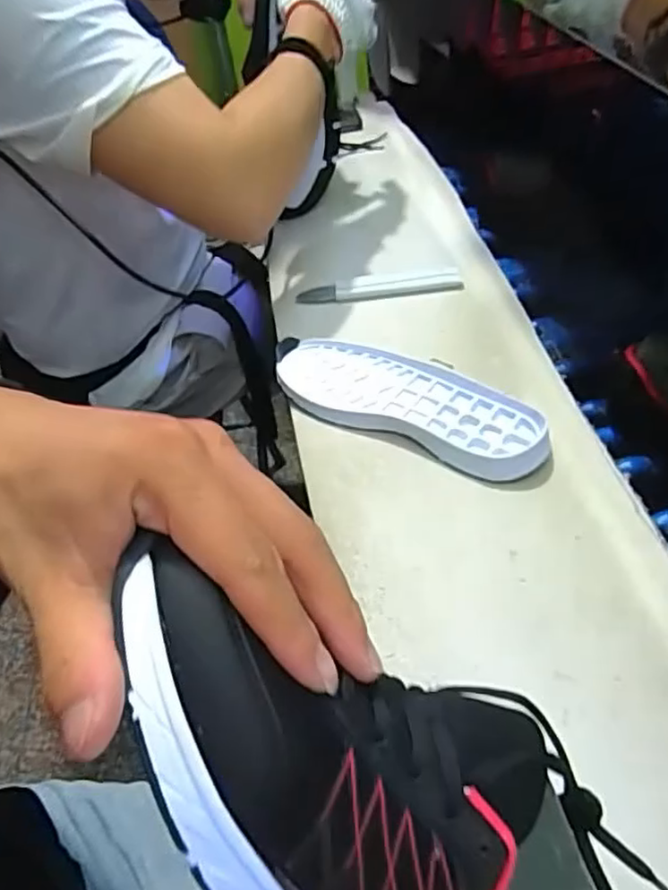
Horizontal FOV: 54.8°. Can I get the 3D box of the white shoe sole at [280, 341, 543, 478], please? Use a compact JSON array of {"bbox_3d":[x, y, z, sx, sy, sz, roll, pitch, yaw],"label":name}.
[{"bbox_3d":[0.062,-0.041,0.542,0.239,0.026,0.088,20,53,26],"label":"white shoe sole"}]

